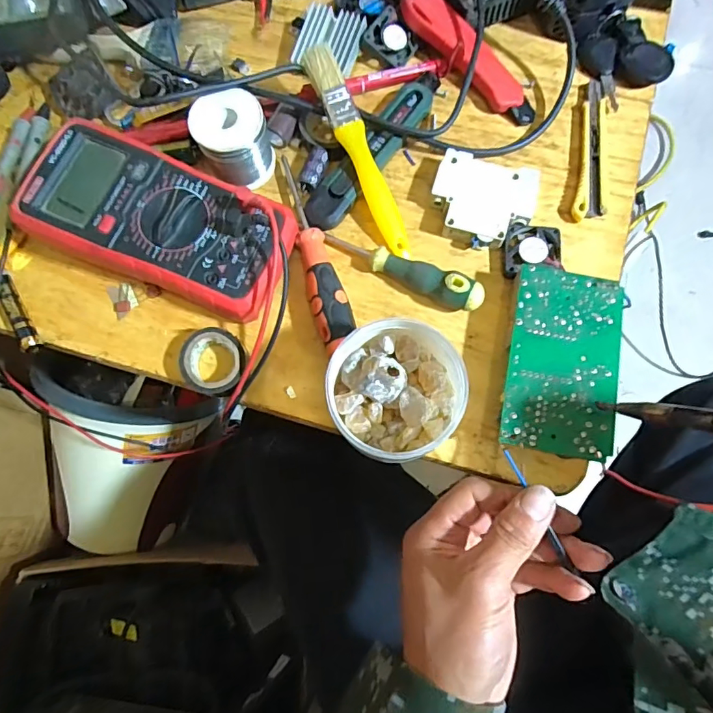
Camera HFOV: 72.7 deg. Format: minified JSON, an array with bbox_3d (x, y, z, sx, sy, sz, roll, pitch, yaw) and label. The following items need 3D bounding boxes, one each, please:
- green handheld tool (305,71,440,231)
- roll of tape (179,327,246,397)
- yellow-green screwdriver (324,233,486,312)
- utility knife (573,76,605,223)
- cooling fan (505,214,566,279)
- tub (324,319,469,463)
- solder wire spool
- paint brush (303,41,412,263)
[{"bbox_3d":[0.015,-0.167,0.383,0.031,0.017,0.163,36,79,10],"label":"green handheld tool"},{"bbox_3d":[-0.099,0.005,0.341,0.043,0.018,0.047,0,75,1],"label":"roll of tape"},{"bbox_3d":[0.033,-0.065,0.352,0.122,0.024,0.022,30,78,9],"label":"yellow-green screwdriver"},{"bbox_3d":[0.186,-0.165,0.384,0.021,0.006,0.125,8,75,3],"label":"utility knife"},{"bbox_3d":[0.130,-0.082,0.357,0.042,0.012,0.042,-3,75,1],"label":"cooling fan"},{"bbox_3d":[0.025,0.022,0.306,0.081,0.053,0.082,0,75,1],"label":"tub"},{"bbox_3d":[-0.093,-0.165,0.372,0.052,0.053,0.051,-9,75,-1],"label":"solder wire spool"},{"bbox_3d":[0.003,-0.150,0.361,0.021,0.006,0.161,-24,95,-5],"label":"paint brush"}]

